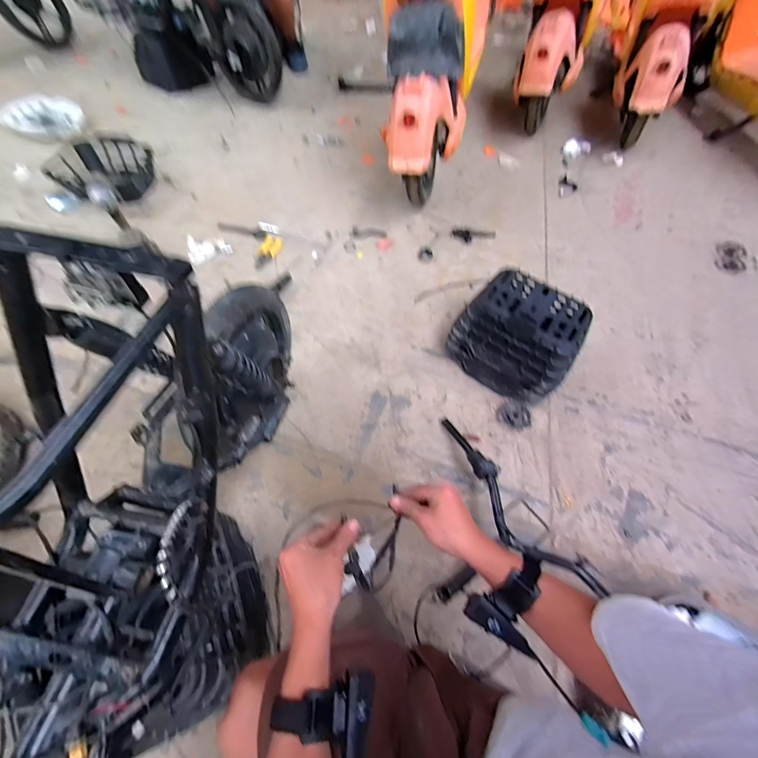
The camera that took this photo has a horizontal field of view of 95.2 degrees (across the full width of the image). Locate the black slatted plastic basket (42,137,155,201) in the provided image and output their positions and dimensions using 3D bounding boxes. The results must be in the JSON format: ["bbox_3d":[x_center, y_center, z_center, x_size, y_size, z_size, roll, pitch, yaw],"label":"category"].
[{"bbox_3d":[-1.045,-0.799,1.325,0.317,0.103,0.264,13,60,3],"label":"black slatted plastic basket"}]

